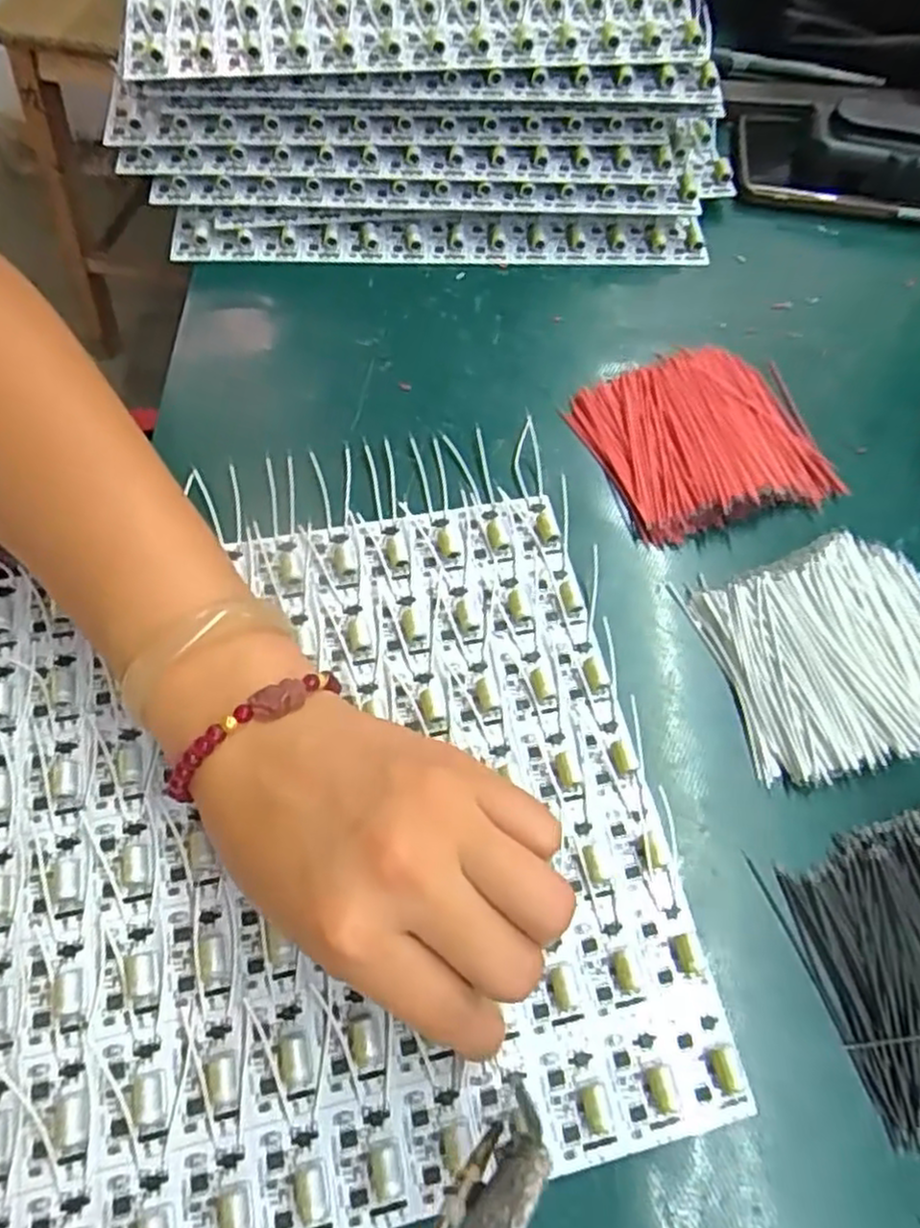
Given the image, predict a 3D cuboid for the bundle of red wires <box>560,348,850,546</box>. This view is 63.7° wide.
[{"bbox_3d":[0.114,-0.082,0.346,0.100,0.020,0.088,-15,67,-10],"label":"bundle of red wires"}]

